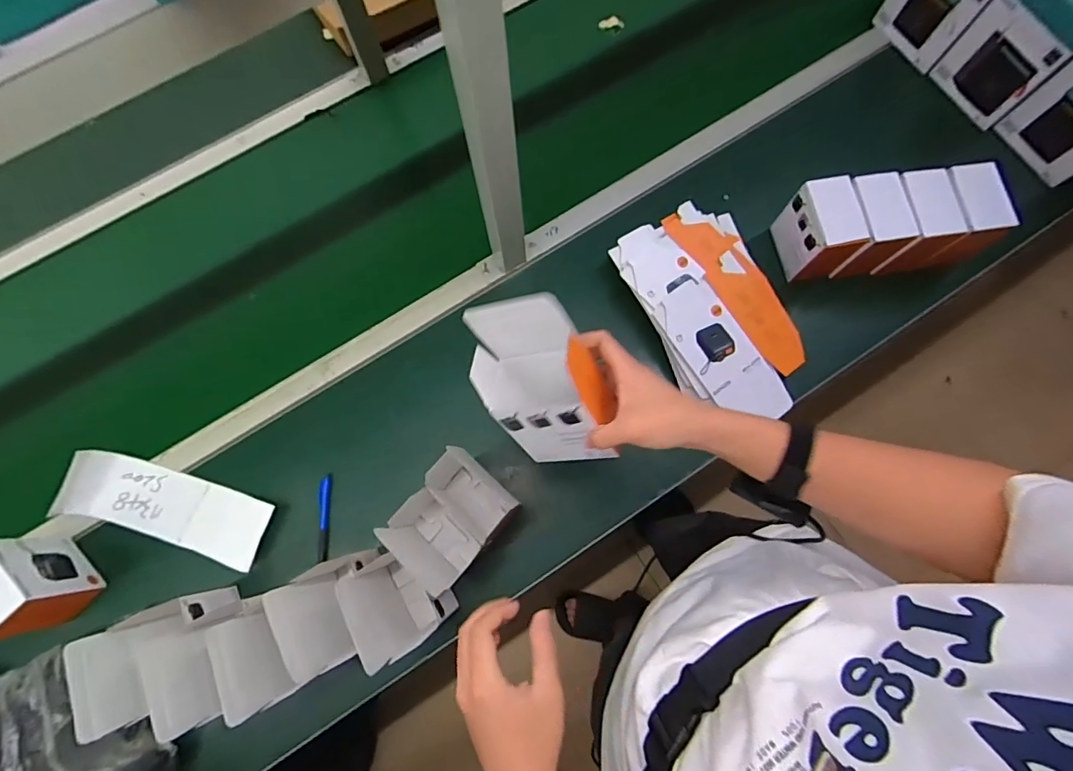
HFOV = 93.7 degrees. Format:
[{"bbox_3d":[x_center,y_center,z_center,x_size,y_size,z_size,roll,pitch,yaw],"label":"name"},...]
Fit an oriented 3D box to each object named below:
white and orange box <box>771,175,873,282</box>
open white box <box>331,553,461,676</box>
[{"bbox_3d":[0.401,-0.220,0.722,0.071,0.115,0.099,-10,76,-1],"label":"white and orange box"},{"bbox_3d":[-0.158,0.257,0.592,0.085,0.148,0.100,-23,77,-5],"label":"open white box"}]

